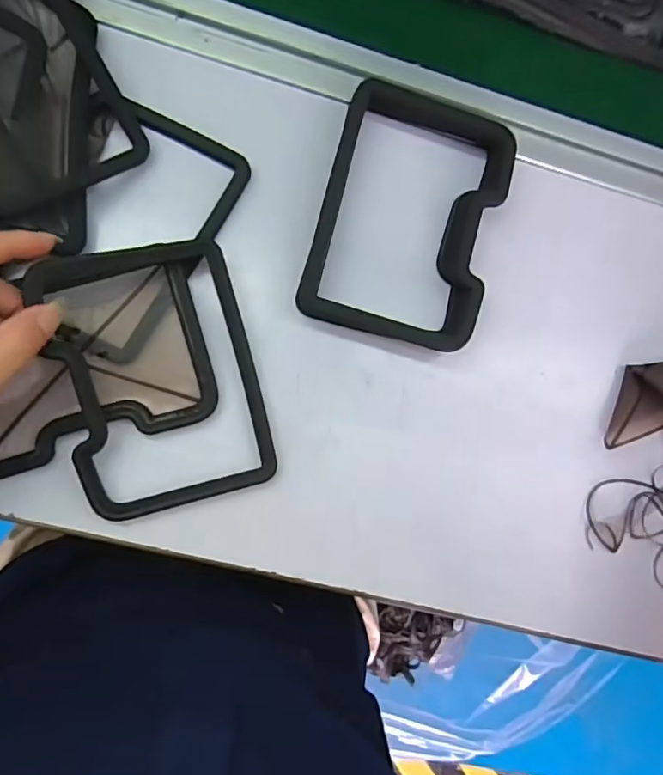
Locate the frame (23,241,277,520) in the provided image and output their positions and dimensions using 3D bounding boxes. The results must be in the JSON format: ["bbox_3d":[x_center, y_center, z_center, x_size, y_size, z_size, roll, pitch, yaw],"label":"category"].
[{"bbox_3d":[-0.097,-0.005,0.299,0.104,0.041,0.146,-14,89,-8],"label":"frame"}]

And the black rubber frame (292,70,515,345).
[{"bbox_3d":[0.048,-0.107,0.335,0.109,0.023,0.150,15,85,-7],"label":"black rubber frame"}]

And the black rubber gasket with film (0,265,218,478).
[{"bbox_3d":[-0.143,-0.010,0.308,0.141,0.017,0.092,-16,89,-8],"label":"black rubber gasket with film"}]

